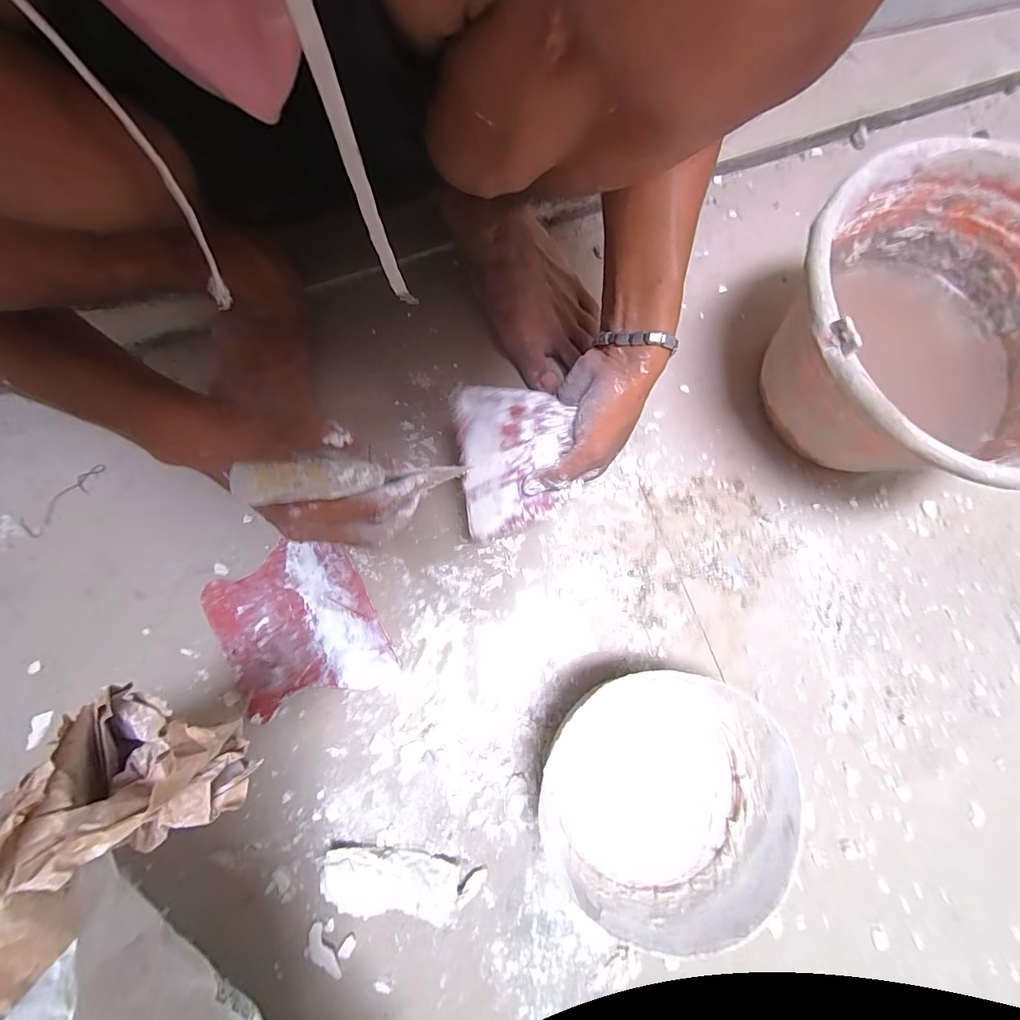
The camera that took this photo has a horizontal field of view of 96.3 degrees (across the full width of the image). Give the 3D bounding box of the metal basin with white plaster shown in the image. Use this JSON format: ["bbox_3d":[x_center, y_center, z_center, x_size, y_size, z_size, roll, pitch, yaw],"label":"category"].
[{"bbox_3d":[0.124,0.226,0.365,0.171,0.067,0.184,0,79,-1],"label":"metal basin with white plaster"}]

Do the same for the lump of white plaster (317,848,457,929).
[{"bbox_3d":[-0.096,0.301,0.370,0.105,0.024,0.042,7,79,0],"label":"lump of white plaster"}]

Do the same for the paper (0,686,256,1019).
[{"bbox_3d":[-0.181,0.132,0.158,0.074,0.165,0.083,42,118,6],"label":"paper"}]

